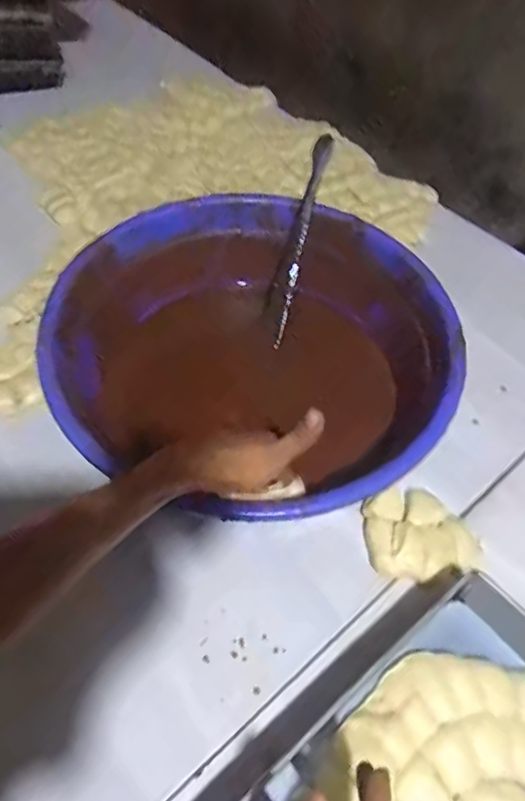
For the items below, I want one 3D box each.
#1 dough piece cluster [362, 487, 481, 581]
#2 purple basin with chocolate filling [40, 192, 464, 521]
[{"bbox_3d":[0.165,0.140,0.576,0.110,0.023,0.091,-4,55,-5],"label":"dough piece cluster"},{"bbox_3d":[-0.016,-0.053,0.607,0.424,0.134,0.391,31,59,18],"label":"purple basin with chocolate filling"}]

